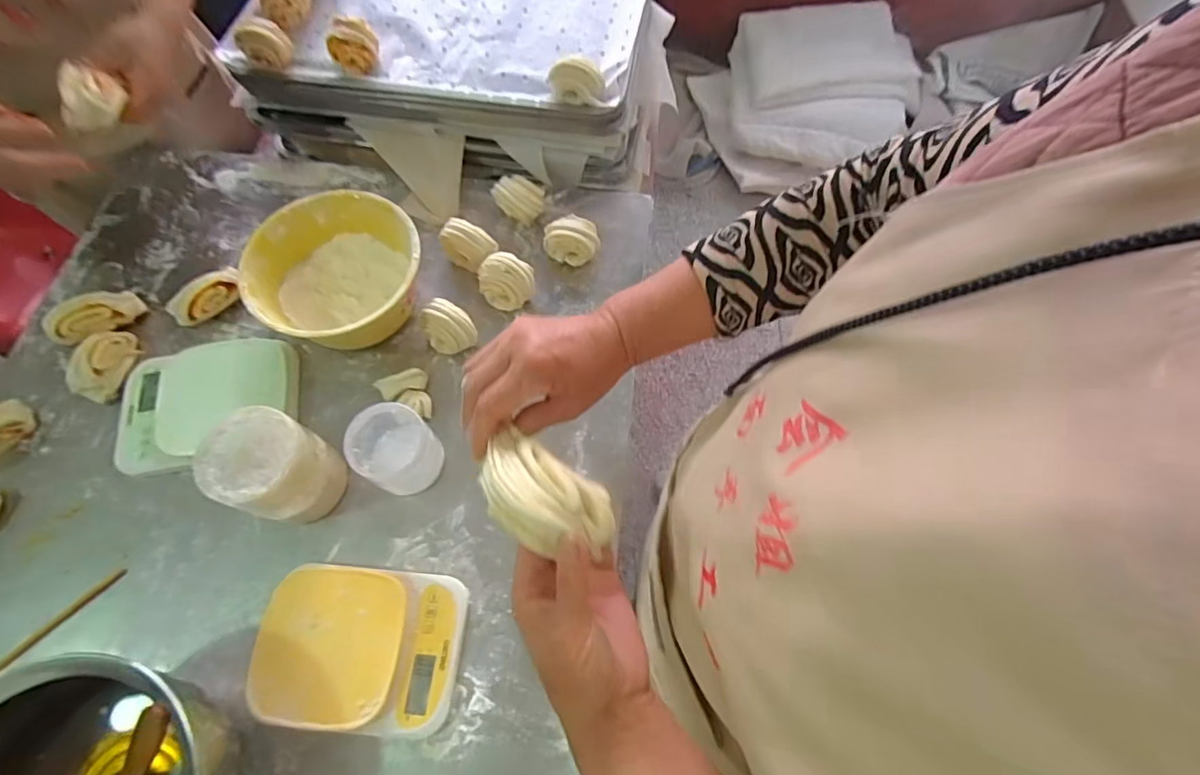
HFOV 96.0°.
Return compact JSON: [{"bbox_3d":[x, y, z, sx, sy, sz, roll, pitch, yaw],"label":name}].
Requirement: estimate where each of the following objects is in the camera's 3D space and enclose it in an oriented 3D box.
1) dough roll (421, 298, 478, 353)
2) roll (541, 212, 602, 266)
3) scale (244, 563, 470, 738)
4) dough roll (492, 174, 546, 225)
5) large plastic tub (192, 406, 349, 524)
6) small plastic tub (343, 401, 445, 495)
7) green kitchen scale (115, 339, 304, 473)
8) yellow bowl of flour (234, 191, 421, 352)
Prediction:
[{"bbox_3d":[-0.190,-0.074,0.681,0.053,0.064,0.054,1,68,-2],"label":"dough roll"},{"bbox_3d":[-0.038,-0.201,0.739,0.073,0.053,0.053,24,69,7],"label":"roll"},{"bbox_3d":[-0.240,0.259,0.545,0.192,0.034,0.145,6,68,0],"label":"scale"},{"bbox_3d":[-0.116,-0.270,0.770,0.072,0.053,0.057,10,68,1],"label":"dough roll"},{"bbox_3d":[-0.337,0.088,0.569,0.103,0.123,0.098,1,66,-1],"label":"large plastic tub"},{"bbox_3d":[-0.226,0.072,0.605,0.081,0.083,0.086,1,68,-2],"label":"small plastic tub"},{"bbox_3d":[-0.475,0.024,0.640,0.191,0.034,0.161,-8,69,-6],"label":"green kitchen scale"},{"bbox_3d":[-0.323,-0.138,0.676,0.187,0.089,0.194,1,68,-2],"label":"yellow bowl of flour"}]

